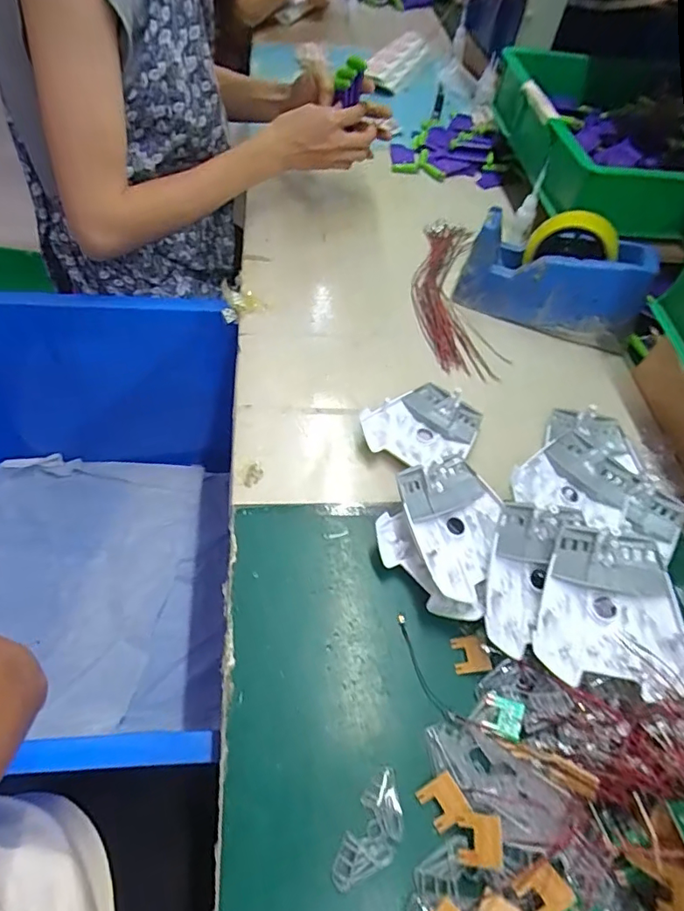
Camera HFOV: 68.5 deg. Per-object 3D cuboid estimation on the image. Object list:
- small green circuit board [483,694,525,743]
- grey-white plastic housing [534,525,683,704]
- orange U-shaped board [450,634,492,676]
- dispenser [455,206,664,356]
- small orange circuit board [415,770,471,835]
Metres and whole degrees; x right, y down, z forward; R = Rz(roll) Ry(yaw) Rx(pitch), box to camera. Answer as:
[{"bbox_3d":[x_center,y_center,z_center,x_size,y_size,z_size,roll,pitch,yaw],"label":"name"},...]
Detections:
[{"bbox_3d":[0.109,0.178,0.341,0.026,0.004,0.024,14,80,3],"label":"small green circuit board"},{"bbox_3d":[0.187,0.109,0.357,0.092,0.032,0.107,13,55,2],"label":"grey-white plastic housing"},{"bbox_3d":[0.094,0.146,0.370,0.025,0.004,0.026,-14,56,7],"label":"orange U-shaped board"},{"bbox_3d":[0.237,-0.203,0.561,0.202,0.102,0.073,21,56,8],"label":"dispenser"},{"bbox_3d":[0.063,0.217,0.314,0.025,0.004,0.025,-35,56,-2],"label":"small orange circuit board"}]

